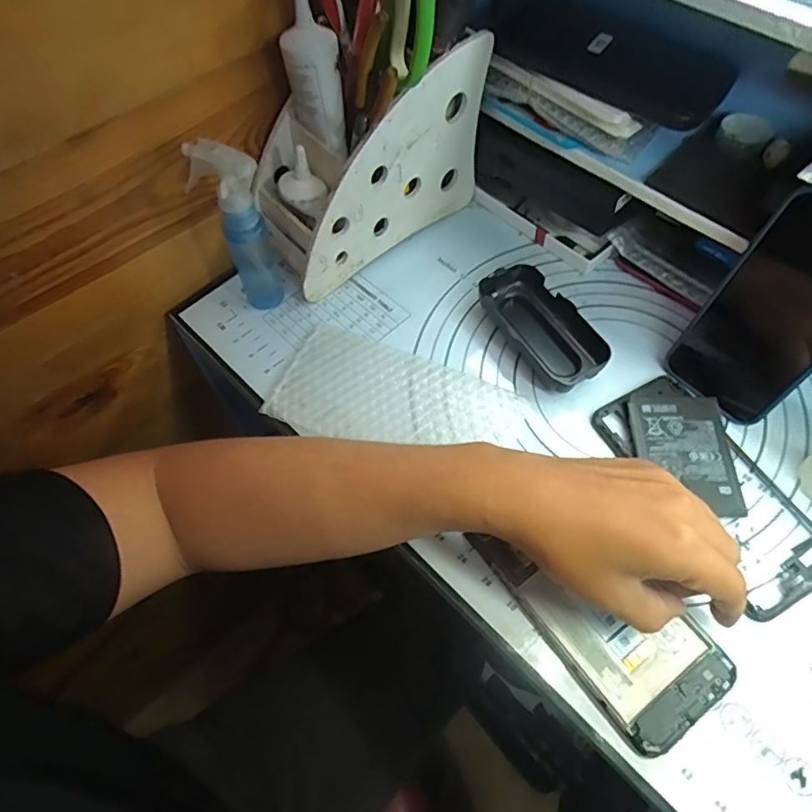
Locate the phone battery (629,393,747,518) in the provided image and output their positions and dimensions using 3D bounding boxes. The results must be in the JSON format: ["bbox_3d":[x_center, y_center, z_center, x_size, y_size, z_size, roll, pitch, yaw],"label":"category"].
[{"bbox_3d":[0.186,0.031,0.371,0.061,0.005,0.084,0,63,2],"label":"phone battery"}]

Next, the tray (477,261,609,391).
[{"bbox_3d":[0.105,-0.061,0.420,0.046,0.027,0.110,-26,63,-14],"label":"tray"}]

